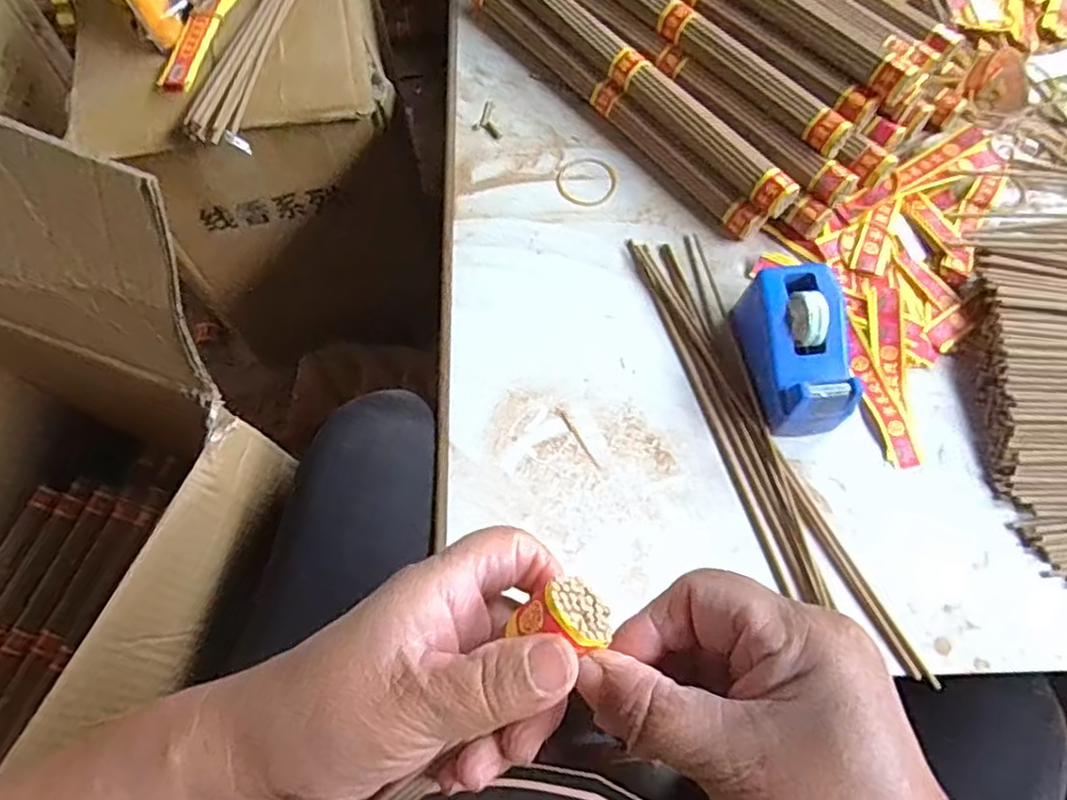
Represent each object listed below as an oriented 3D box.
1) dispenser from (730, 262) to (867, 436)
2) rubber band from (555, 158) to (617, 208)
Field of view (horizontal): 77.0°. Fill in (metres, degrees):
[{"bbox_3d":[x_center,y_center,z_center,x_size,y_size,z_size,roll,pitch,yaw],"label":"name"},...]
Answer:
[{"bbox_3d":[0.169,-0.031,0.430,0.057,0.054,0.101,-7,69,-5],"label":"dispenser"},{"bbox_3d":[0.041,-0.168,0.513,0.045,0.004,0.045,1,68,-2],"label":"rubber band"}]

